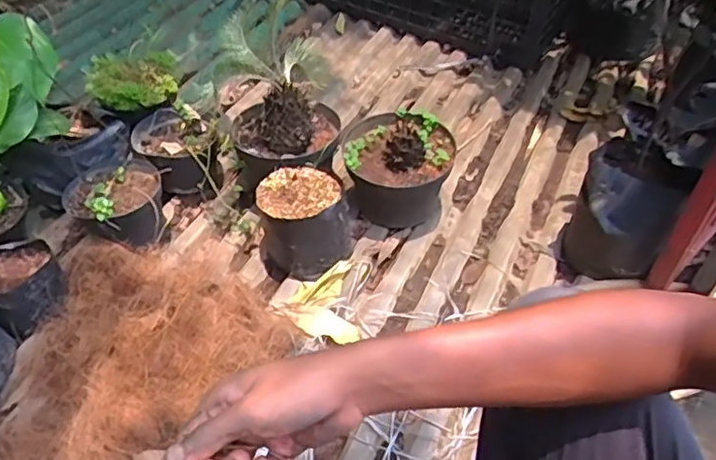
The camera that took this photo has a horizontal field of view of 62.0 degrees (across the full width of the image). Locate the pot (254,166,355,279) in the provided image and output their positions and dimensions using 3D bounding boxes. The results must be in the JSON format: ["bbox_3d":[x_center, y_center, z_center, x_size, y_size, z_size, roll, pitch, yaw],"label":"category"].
[{"bbox_3d":[-0.099,-0.007,1.095,0.149,0.157,0.156,2,46,-2],"label":"pot"}]

